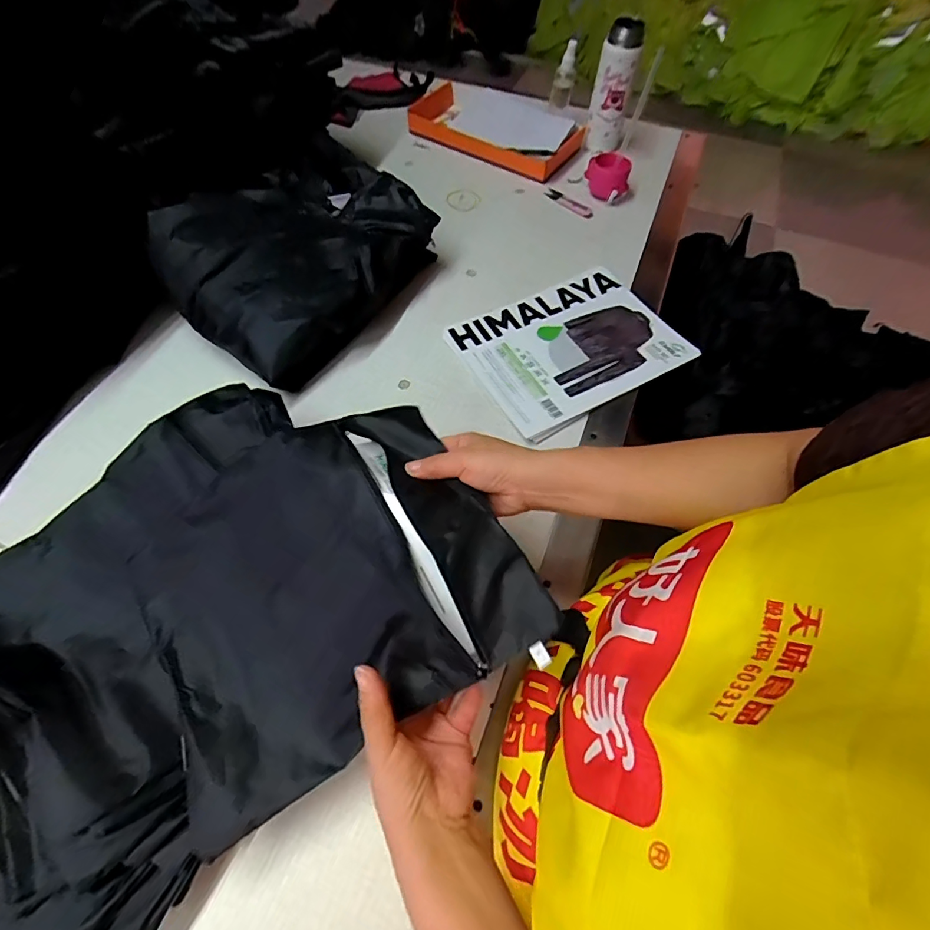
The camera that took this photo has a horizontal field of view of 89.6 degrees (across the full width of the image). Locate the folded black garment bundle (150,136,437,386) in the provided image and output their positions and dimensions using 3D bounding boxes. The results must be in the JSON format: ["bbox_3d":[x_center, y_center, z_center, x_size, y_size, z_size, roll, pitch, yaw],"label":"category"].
[{"bbox_3d":[-0.215,-0.282,0.644,0.260,0.108,0.332,36,65,17],"label":"folded black garment bundle"}]

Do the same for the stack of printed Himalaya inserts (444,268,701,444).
[{"bbox_3d":[0.149,-0.170,0.651,0.287,0.019,0.214,-28,65,-16],"label":"stack of printed Himalaya inserts"}]

